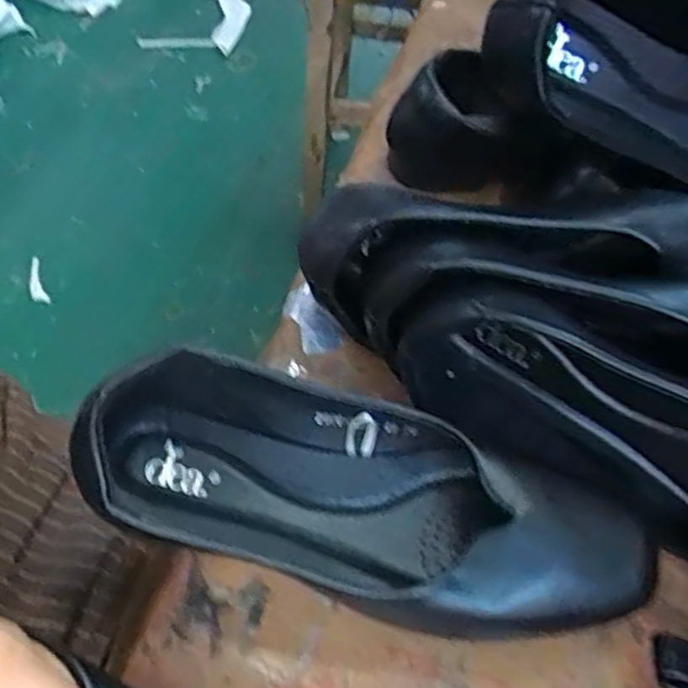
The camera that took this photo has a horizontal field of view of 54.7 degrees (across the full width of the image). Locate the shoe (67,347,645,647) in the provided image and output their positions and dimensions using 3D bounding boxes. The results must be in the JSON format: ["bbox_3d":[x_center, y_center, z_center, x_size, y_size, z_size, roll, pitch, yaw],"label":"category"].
[{"bbox_3d":[0.006,0.062,0.265,0.222,0.055,0.078,12,57,5],"label":"shoe"}]

